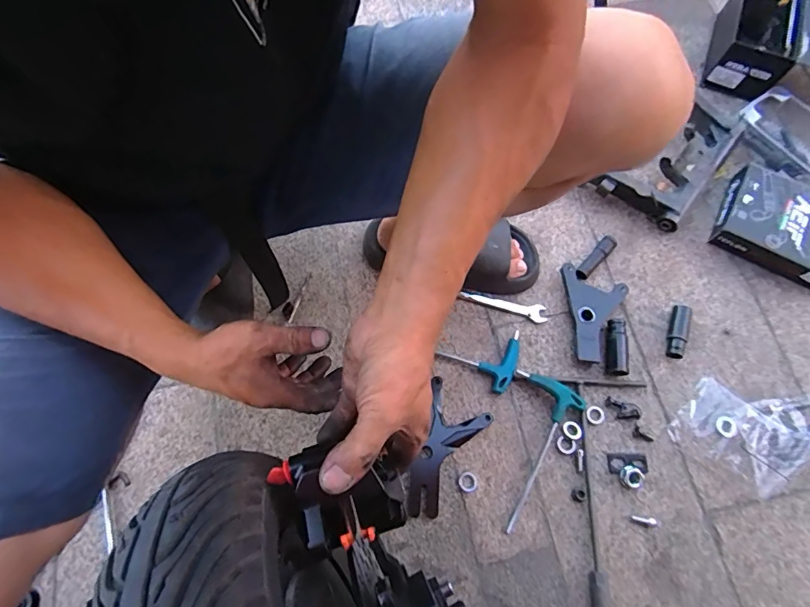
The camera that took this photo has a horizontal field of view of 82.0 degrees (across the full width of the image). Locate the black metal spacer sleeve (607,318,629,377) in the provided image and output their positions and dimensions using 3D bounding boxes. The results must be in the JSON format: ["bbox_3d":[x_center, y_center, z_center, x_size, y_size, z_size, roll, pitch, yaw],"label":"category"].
[{"bbox_3d":[0.301,0.063,0.664,0.026,0.023,0.081,6,69,2],"label":"black metal spacer sleeve"}]

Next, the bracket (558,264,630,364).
[{"bbox_3d":[0.256,0.014,0.672,0.090,0.019,0.130,23,70,8],"label":"bracket"}]

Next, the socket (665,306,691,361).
[{"bbox_3d":[0.391,0.039,0.668,0.024,0.022,0.078,20,70,7],"label":"socket"}]

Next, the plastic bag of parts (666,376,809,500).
[{"bbox_3d":[0.461,0.166,0.626,0.167,0.008,0.140,33,72,11],"label":"plastic bag of parts"}]

